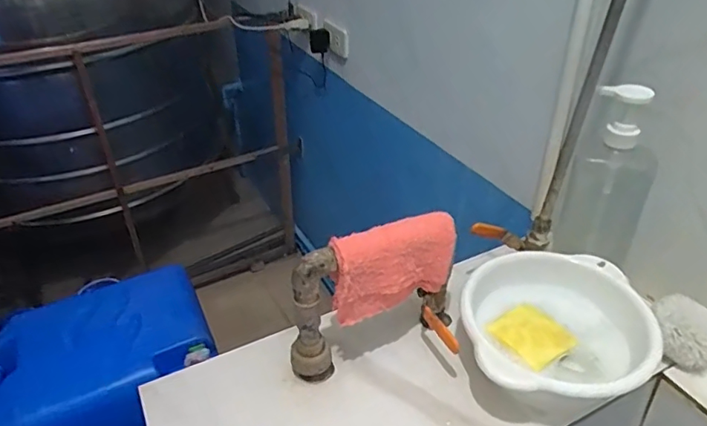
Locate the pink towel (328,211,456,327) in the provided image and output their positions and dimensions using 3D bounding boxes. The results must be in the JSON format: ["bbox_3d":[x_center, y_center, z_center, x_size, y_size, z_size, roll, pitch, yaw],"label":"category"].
[{"bbox_3d":[0.041,0.059,0.573,0.142,0.095,0.040,-17,39,-21],"label":"pink towel"}]

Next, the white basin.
[{"bbox_3d":[0.221,0.140,0.600,0.189,0.087,0.191,-1,35,1],"label":"white basin"}]

